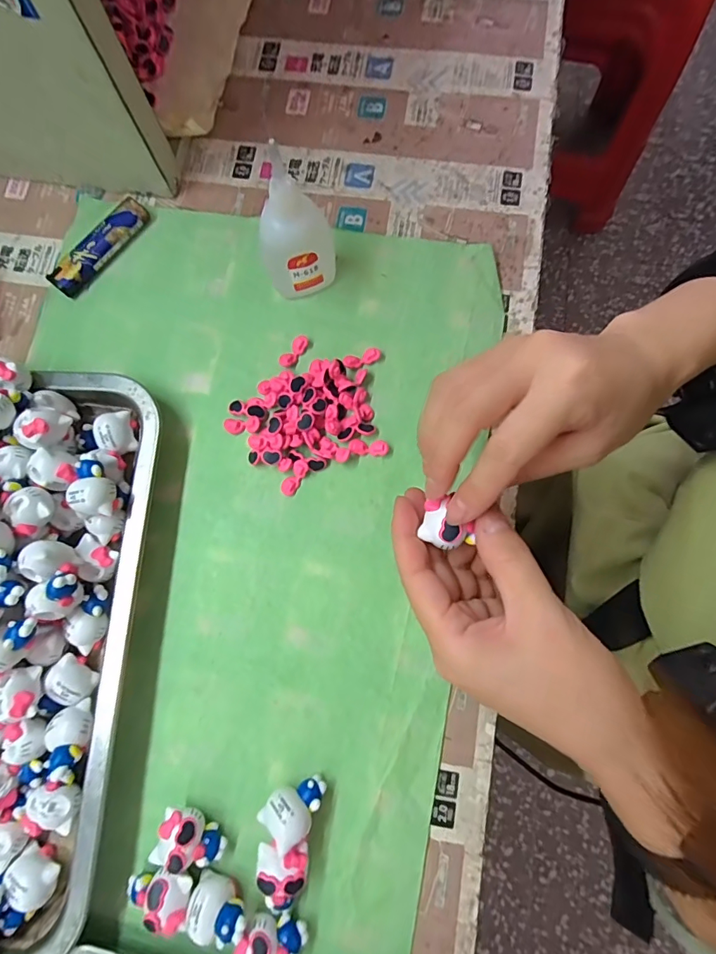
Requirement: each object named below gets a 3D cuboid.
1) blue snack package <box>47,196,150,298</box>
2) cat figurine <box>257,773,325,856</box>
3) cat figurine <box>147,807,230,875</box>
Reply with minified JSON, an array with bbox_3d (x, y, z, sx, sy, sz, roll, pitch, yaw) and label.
[{"bbox_3d":[-0.176,-0.157,0.312,0.019,0.012,0.079,40,83,8],"label":"blue snack package"},{"bbox_3d":[-0.034,0.170,0.236,0.025,0.026,0.029,27,81,6],"label":"cat figurine"},{"bbox_3d":[-0.087,0.189,0.237,0.034,0.022,0.024,14,80,4],"label":"cat figurine"}]

